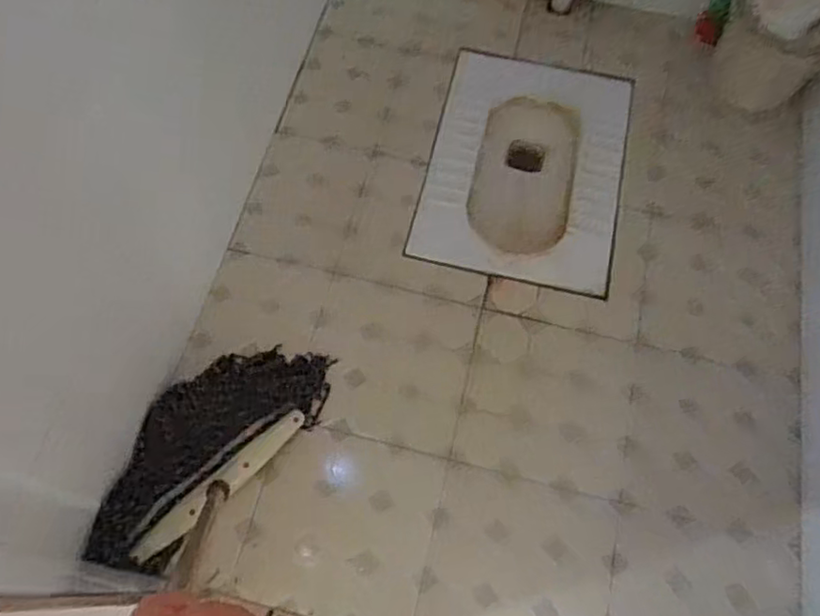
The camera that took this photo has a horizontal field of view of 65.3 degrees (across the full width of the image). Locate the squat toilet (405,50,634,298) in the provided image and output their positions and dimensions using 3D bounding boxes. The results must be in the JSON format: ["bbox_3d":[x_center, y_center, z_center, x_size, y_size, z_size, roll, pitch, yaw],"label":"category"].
[{"bbox_3d":[0.251,-0.290,1.398,0.402,0.142,0.551,12,64,6],"label":"squat toilet"}]

